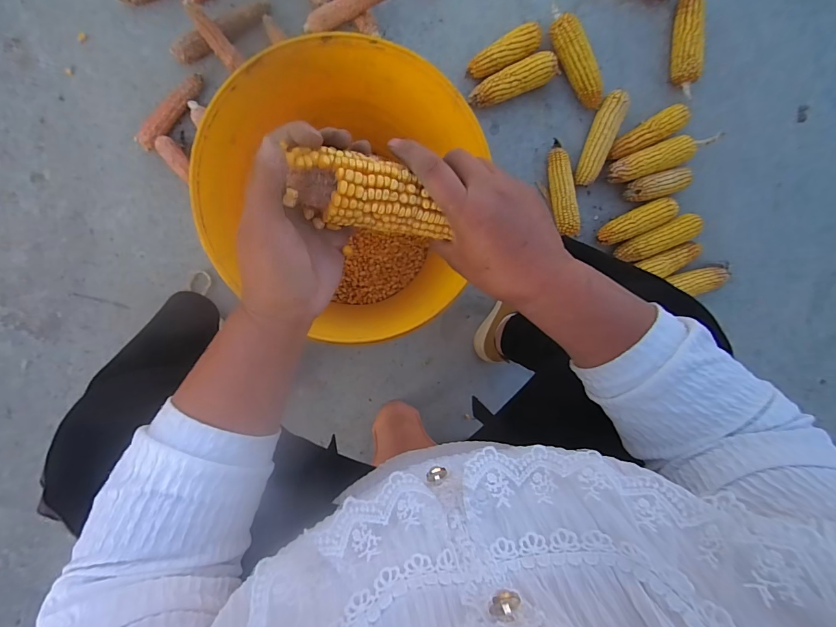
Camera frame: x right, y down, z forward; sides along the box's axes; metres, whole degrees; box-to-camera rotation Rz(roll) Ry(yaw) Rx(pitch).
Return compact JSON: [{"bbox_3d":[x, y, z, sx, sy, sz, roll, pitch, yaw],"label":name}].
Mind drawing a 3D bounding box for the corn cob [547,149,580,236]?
[{"bbox_3d":[0.276,-0.233,0.736,0.046,0.044,0.171,-16,100,-6],"label":"corn cob"}]

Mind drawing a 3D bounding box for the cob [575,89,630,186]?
[{"bbox_3d":[0.343,-0.330,0.727,0.043,0.040,0.175,21,94,-11],"label":"cob"}]

